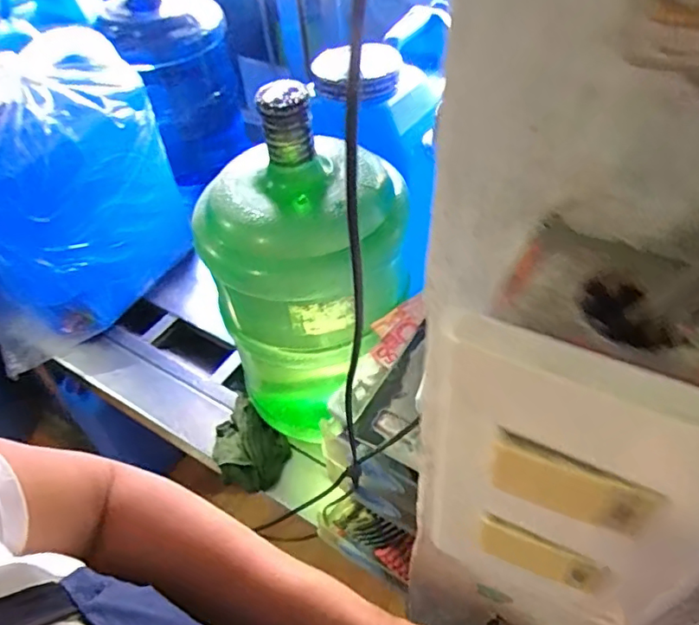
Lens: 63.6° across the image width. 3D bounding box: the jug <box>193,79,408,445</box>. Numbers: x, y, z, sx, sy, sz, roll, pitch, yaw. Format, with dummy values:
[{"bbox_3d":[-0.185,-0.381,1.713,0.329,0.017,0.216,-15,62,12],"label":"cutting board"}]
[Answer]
[{"bbox_3d":[-0.058,-0.048,0.728,0.225,0.464,0.234,-17,48,-9],"label":"jug"}]

